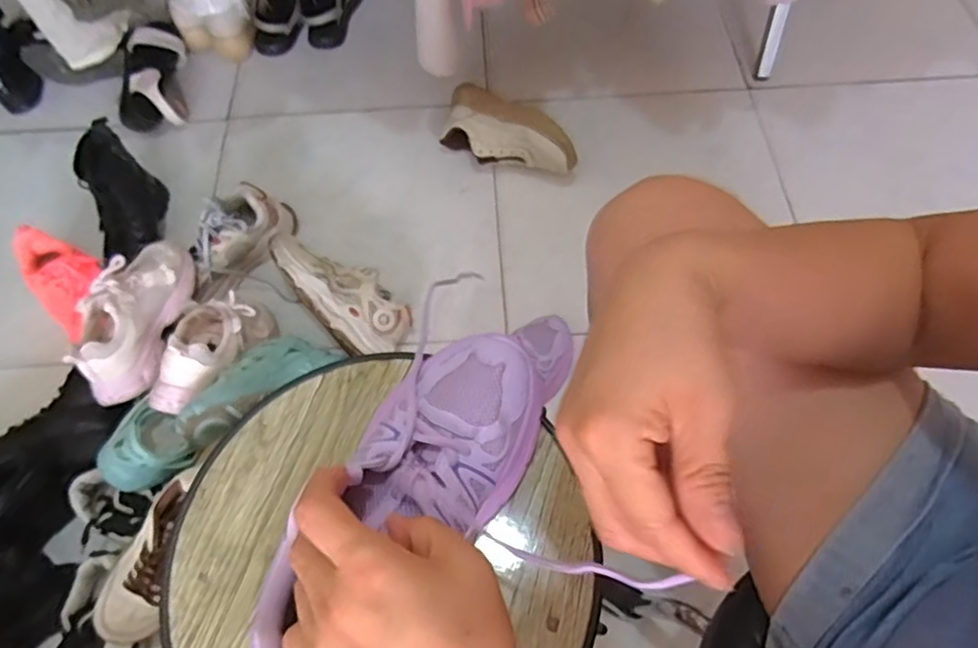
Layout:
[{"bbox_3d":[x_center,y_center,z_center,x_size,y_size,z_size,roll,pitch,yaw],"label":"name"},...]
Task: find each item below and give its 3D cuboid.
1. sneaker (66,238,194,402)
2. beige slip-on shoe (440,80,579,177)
[{"bbox_3d":[-0.472,-0.019,0.797,0.092,0.076,0.241,2,63,3],"label":"sneaker"},{"bbox_3d":[0.034,-0.319,1.018,0.245,0.080,0.100,25,66,14],"label":"beige slip-on shoe"}]

